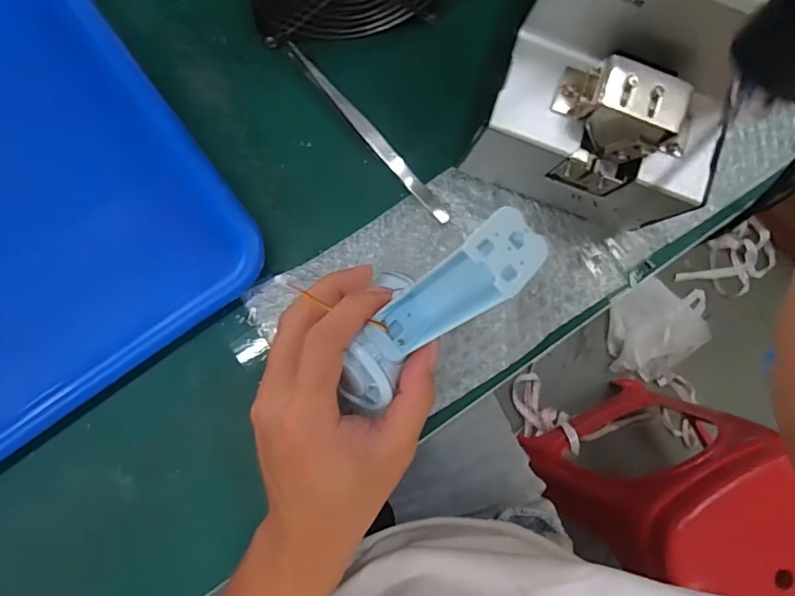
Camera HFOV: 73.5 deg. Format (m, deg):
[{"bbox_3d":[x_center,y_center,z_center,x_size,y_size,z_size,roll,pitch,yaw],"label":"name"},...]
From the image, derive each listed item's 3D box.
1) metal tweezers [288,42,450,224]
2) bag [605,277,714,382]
[{"bbox_3d":[-0.017,-0.102,0.335,0.010,0.011,0.141,-44,90,-9],"label":"metal tweezers"},{"bbox_3d":[0.528,0.065,1.095,0.177,0.053,0.206,19,82,-5],"label":"bag"}]

